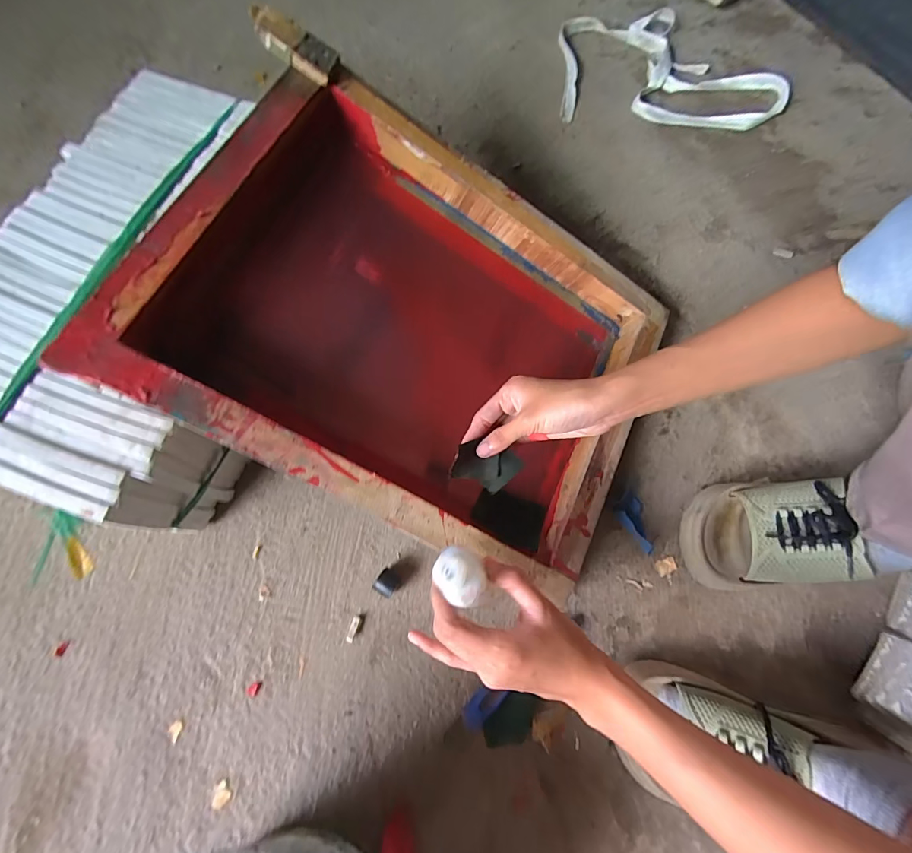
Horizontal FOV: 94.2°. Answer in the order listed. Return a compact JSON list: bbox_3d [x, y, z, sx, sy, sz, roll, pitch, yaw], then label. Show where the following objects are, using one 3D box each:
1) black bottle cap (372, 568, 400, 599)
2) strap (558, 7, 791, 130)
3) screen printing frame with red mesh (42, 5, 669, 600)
[{"bbox_3d":[-0.068,0.156,0.422,0.021,0.022,0.023,31,74,10],"label":"black bottle cap"},{"bbox_3d":[0.329,-0.555,0.657,0.324,0.017,0.231,2,72,1],"label":"strap"},{"bbox_3d":[-0.025,-0.095,0.405,0.459,0.072,0.354,29,69,-16],"label":"screen printing frame with red mesh"}]

